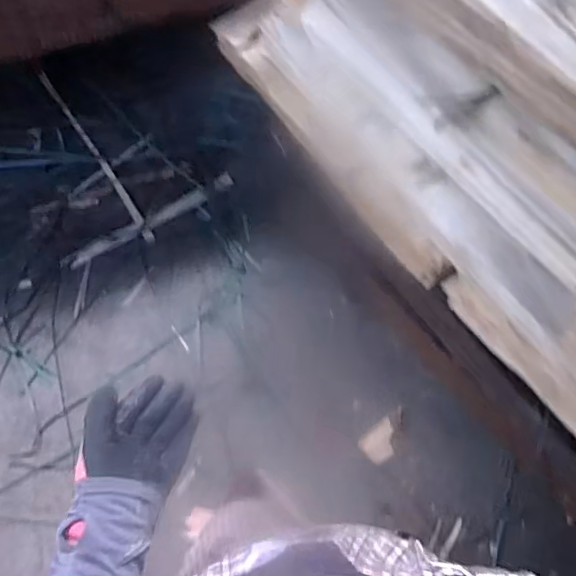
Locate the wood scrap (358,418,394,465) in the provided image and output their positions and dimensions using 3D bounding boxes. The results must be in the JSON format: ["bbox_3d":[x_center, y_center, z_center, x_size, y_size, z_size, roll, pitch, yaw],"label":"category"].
[{"bbox_3d":[0.220,0.368,1.367,0.096,0.009,0.077,-35,75,-13],"label":"wood scrap"}]

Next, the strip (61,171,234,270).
[{"bbox_3d":[-0.361,-0.178,1.520,0.485,0.013,0.045,-30,74,-12],"label":"strip"}]

